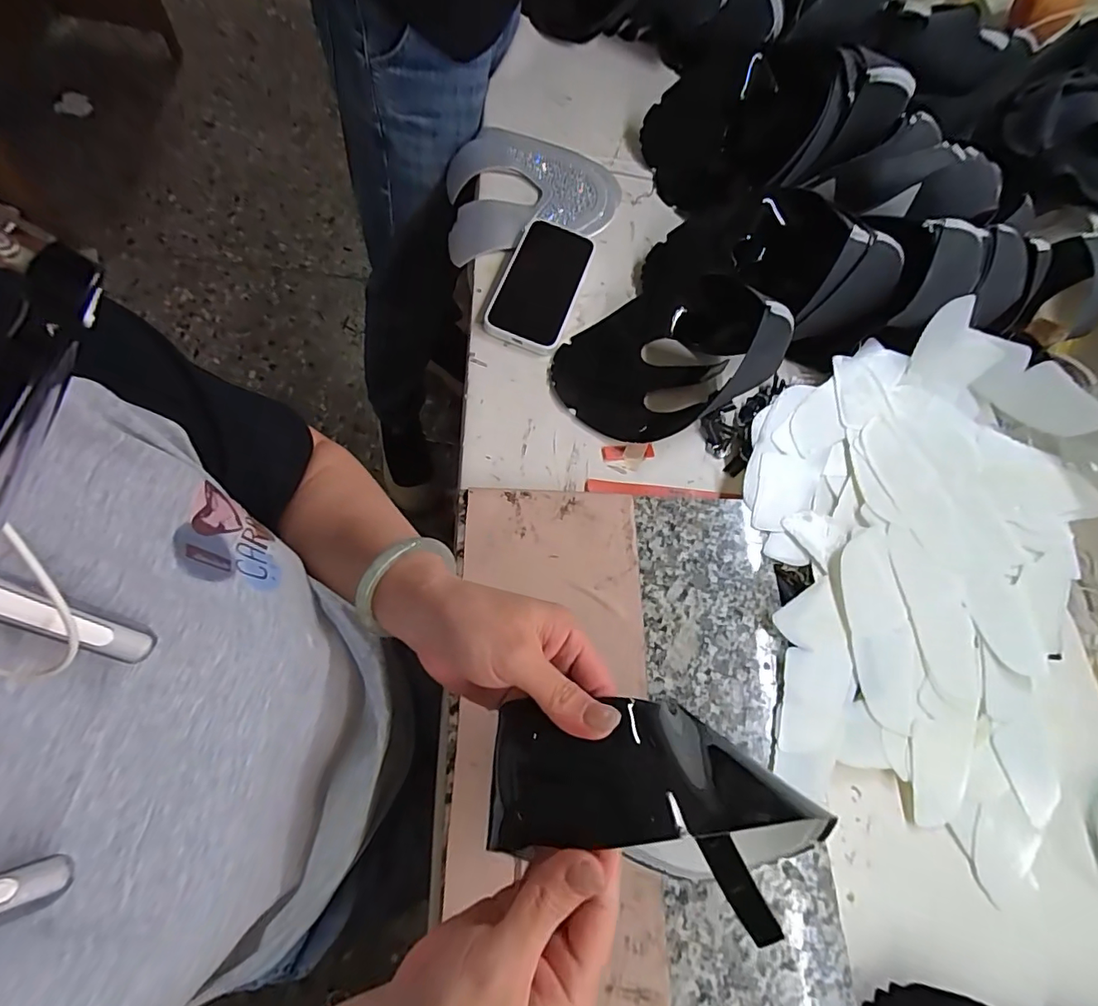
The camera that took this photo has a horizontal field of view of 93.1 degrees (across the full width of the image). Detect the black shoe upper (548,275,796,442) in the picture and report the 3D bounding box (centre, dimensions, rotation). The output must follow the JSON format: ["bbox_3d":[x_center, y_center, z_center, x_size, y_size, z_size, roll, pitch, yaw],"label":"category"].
[{"bbox_3d":[0.114,-0.153,0.509,0.207,0.094,0.157,-28,74,-18],"label":"black shoe upper"}]

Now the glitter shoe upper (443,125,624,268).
[{"bbox_3d":[-0.018,-0.372,0.630,0.207,0.028,0.199,-6,68,-4],"label":"glitter shoe upper"}]

